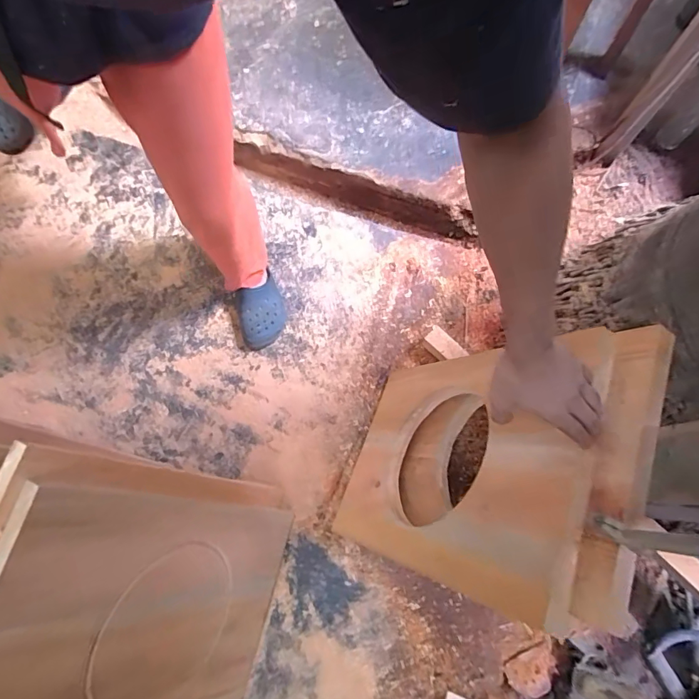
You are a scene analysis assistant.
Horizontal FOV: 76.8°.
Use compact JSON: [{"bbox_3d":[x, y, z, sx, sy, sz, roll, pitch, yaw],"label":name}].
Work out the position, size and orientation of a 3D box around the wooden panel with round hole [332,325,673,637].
[{"bbox_3d":[0.201,0.167,0.751,0.096,0.574,0.417,38,66,-17],"label":"wooden panel with round hole"}]

